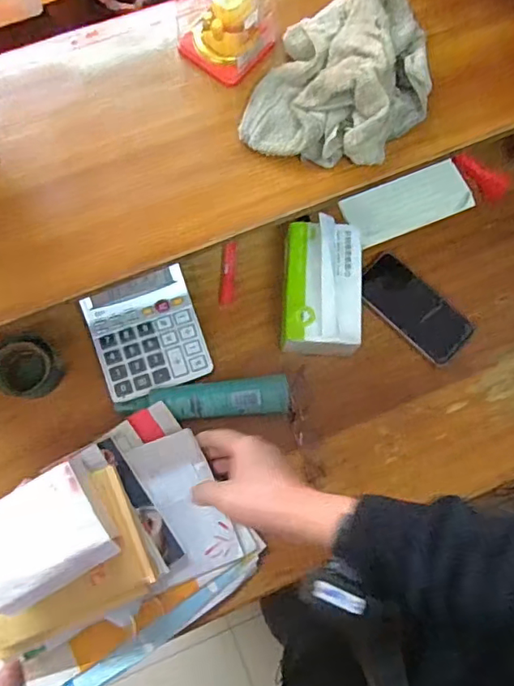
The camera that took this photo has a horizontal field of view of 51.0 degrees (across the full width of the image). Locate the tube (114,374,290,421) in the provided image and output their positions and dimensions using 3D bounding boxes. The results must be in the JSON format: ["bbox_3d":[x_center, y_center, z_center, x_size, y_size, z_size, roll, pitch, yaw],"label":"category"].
[{"bbox_3d":[-0.063,0.071,0.655,0.211,0.035,0.047,-7,76,-3],"label":"tube"}]

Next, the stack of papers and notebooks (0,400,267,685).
[{"bbox_3d":[-0.177,0.230,0.569,0.302,0.127,0.224,-34,79,-9],"label":"stack of papers and notebooks"}]

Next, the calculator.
[{"bbox_3d":[-0.137,-0.011,0.675,0.130,0.027,0.139,-19,77,-6],"label":"calculator"}]

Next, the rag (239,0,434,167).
[{"bbox_3d":[0.091,-0.279,0.531,0.166,0.062,0.204,16,76,2],"label":"rag"}]

